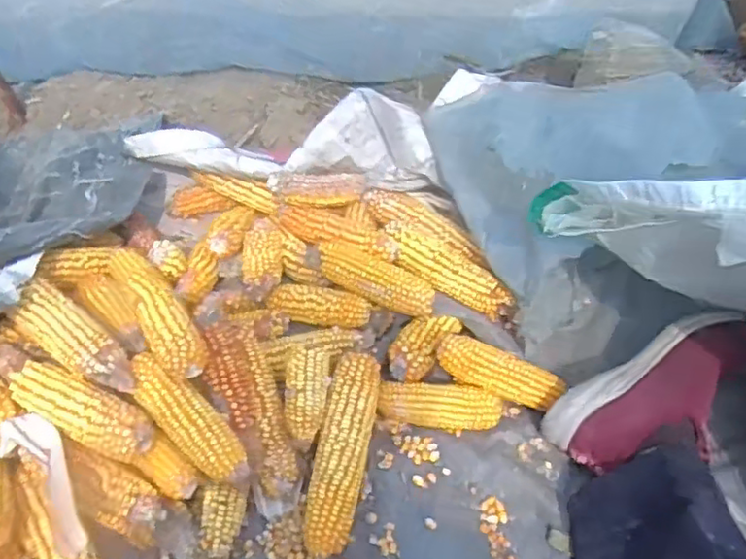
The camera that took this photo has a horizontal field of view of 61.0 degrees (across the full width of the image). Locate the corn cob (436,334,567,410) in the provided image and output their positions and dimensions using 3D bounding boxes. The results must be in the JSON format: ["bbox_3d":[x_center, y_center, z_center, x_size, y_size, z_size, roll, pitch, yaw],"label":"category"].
[{"bbox_3d":[0.139,0.102,0.695,0.144,0.034,0.045,23,49,-12],"label":"corn cob"}]

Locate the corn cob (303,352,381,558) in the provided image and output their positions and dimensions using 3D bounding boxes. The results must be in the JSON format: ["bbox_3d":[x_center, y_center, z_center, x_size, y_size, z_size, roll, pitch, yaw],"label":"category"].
[{"bbox_3d":[-0.030,0.174,0.649,0.055,0.060,0.206,9,50,6],"label":"corn cob"}]

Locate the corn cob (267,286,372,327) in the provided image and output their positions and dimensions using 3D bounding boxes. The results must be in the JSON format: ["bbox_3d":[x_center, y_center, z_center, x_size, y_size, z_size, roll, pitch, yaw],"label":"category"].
[{"bbox_3d":[-0.064,0.031,0.740,0.123,0.033,0.037,12,50,9],"label":"corn cob"}]

